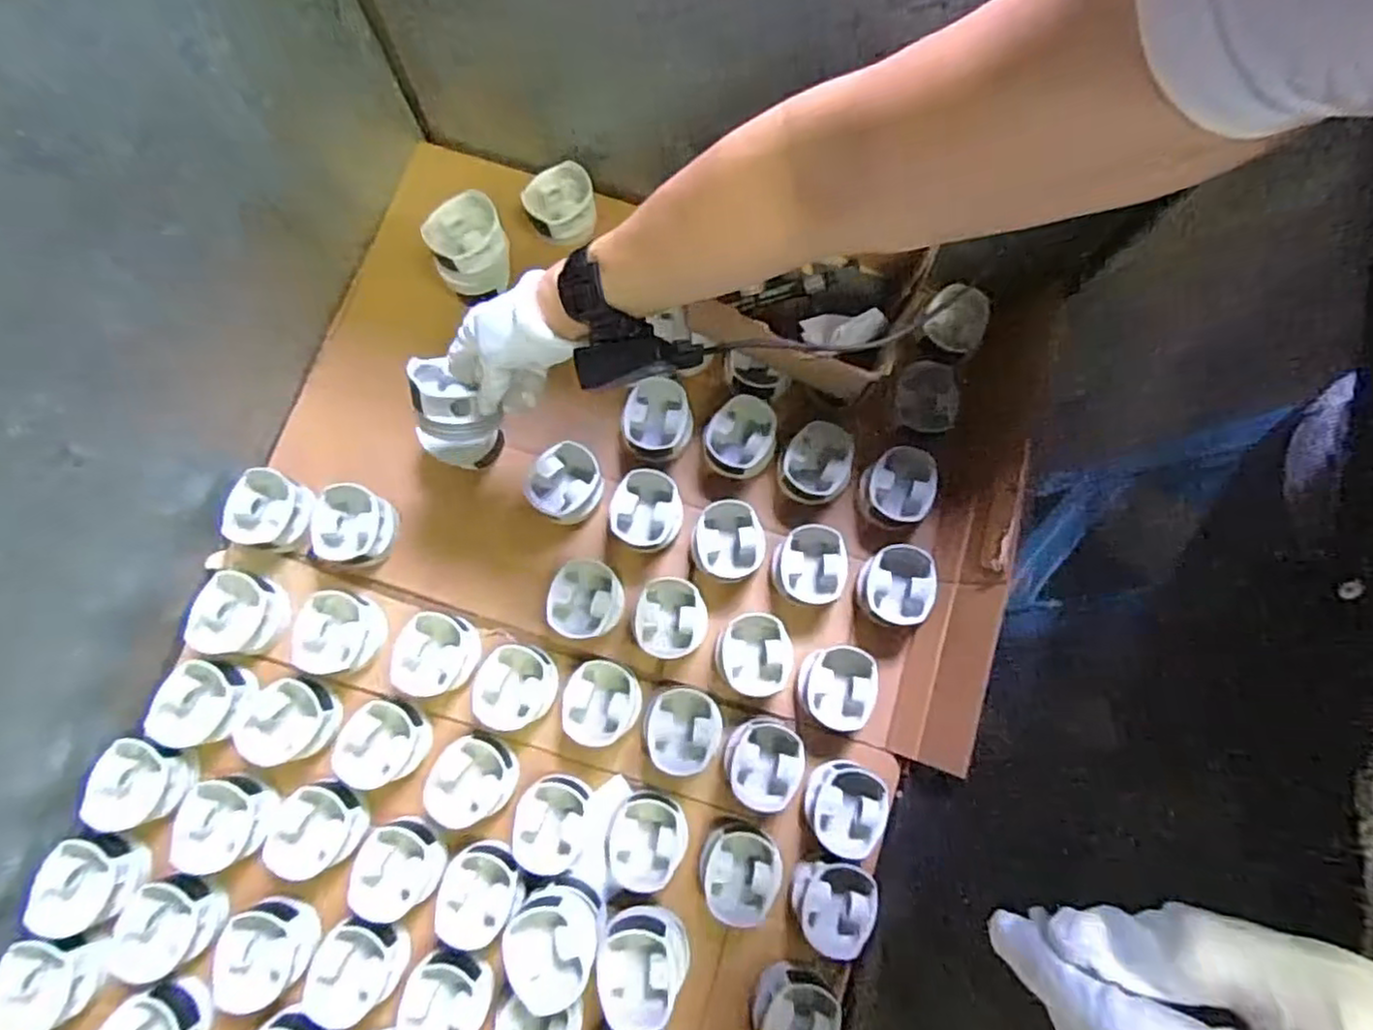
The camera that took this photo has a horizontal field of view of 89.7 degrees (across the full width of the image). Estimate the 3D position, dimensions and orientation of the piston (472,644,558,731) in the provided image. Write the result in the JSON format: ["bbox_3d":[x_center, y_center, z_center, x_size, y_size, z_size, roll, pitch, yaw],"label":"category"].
[{"bbox_3d":[-0.163,0.164,0.666,0.078,0.042,0.078,-5,78,-2],"label":"piston"}]

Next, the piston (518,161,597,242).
[{"bbox_3d":[-0.137,-0.339,0.761,0.076,0.047,0.069,-21,79,-5],"label":"piston"}]

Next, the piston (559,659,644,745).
[{"bbox_3d":[-0.080,0.180,0.665,0.073,0.039,0.076,3,78,0],"label":"piston"}]

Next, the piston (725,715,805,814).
[{"bbox_3d":[0.075,0.236,0.658,0.074,0.044,0.081,1,78,0],"label":"piston"}]

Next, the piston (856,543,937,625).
[{"bbox_3d":[0.206,0.069,0.676,0.064,0.037,0.072,19,79,3],"label":"piston"}]

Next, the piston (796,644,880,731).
[{"bbox_3d":[0.144,0.168,0.670,0.073,0.048,0.079,0,78,-1],"label":"piston"}]

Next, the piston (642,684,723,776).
[{"bbox_3d":[-0.002,0.203,0.659,0.076,0.038,0.078,-5,78,-2],"label":"piston"}]

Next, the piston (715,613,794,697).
[{"bbox_3d":[0.069,0.135,0.674,0.077,0.037,0.079,0,78,-1],"label":"piston"}]

